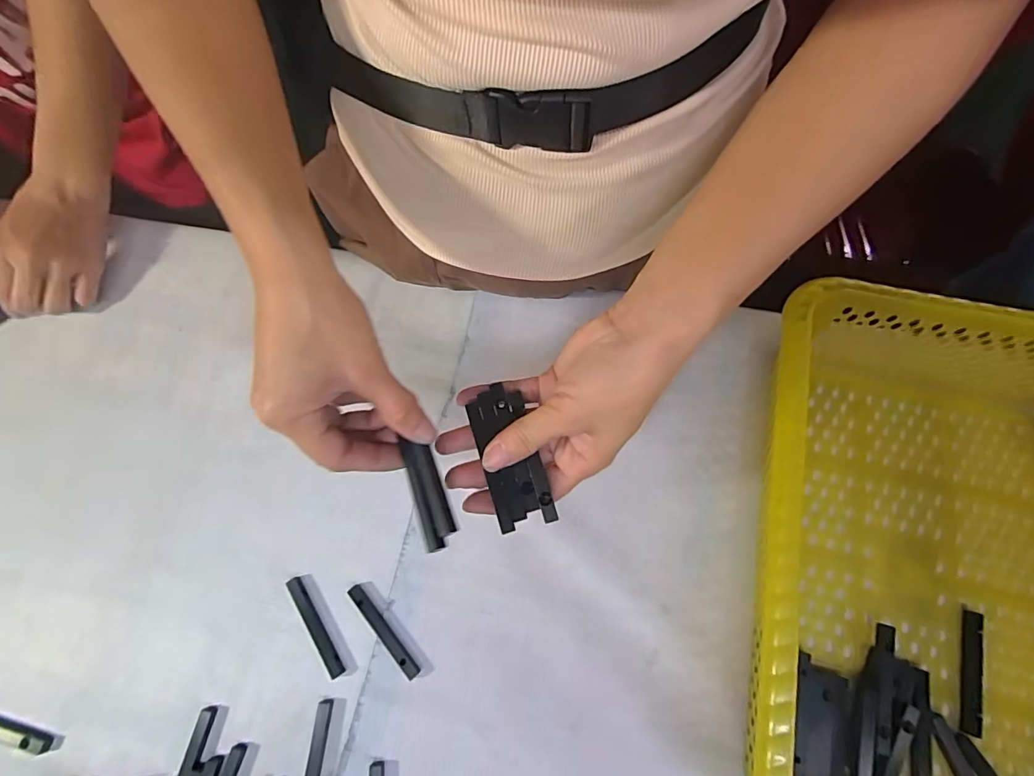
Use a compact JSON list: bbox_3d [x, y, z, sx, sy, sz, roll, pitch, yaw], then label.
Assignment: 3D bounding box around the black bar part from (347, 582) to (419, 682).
[{"bbox_3d":[-0.096,0.173,0.349,0.010,0.007,0.075,-40,75,-10],"label":"black bar part"}]

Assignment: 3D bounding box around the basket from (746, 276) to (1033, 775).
[{"bbox_3d":[0.270,0.119,0.308,0.245,0.089,0.343,11,73,6],"label":"basket"}]

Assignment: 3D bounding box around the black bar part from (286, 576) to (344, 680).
[{"bbox_3d":[-0.145,0.172,0.351,0.011,0.009,0.074,-31,74,-8],"label":"black bar part"}]

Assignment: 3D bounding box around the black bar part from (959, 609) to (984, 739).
[{"bbox_3d":[0.300,0.187,0.323,0.009,0.008,0.074,17,73,7],"label":"black bar part"}]

